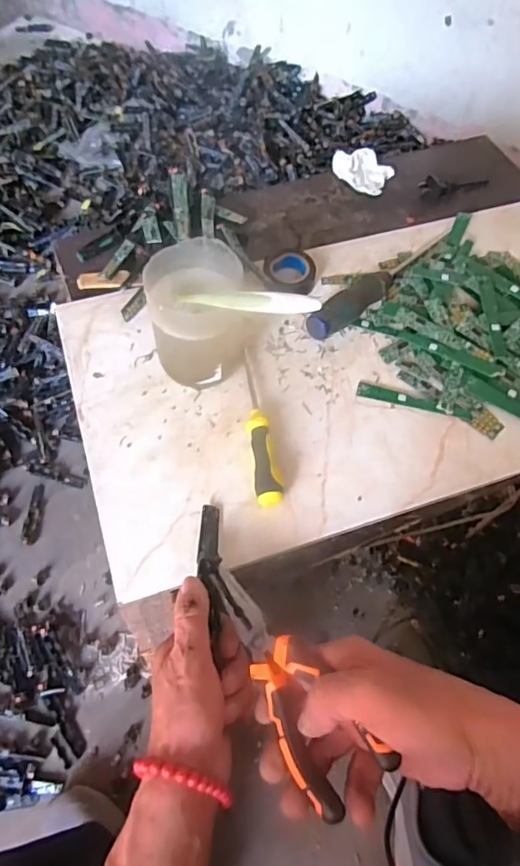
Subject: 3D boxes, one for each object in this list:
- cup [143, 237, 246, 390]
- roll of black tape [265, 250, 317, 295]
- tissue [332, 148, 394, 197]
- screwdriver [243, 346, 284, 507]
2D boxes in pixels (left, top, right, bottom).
[{"bbox_3d":[-0.051,-0.094,0.451,0.074,0.112,0.077,1,60,-2],"label":"cup"},{"bbox_3d":[0.030,-0.159,0.540,0.050,0.029,0.050,1,60,-2],"label":"roll of black tape"},{"bbox_3d":[0.119,-0.312,0.637,0.068,0.021,0.049,29,62,13],"label":"tissue"},{"bbox_3d":[-0.001,-0.010,0.456,0.022,0.018,0.153,-6,60,-6],"label":"screwdriver"}]

